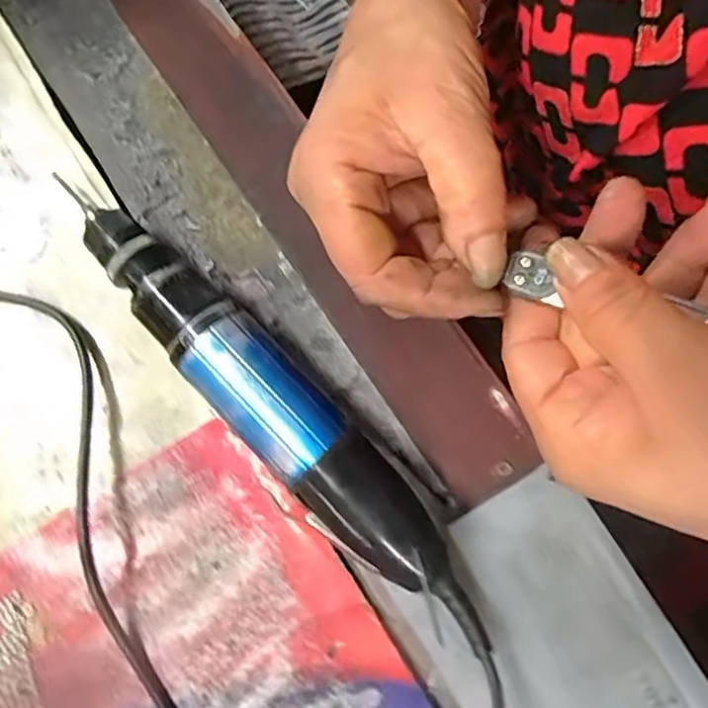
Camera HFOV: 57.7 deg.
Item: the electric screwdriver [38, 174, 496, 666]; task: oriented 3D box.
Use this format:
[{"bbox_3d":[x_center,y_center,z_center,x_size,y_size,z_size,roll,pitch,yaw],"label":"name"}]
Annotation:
[{"bbox_3d":[-0.036,0.020,0.280,0.040,0.038,0.264,-43,82,-9],"label":"electric screwdriver"}]

